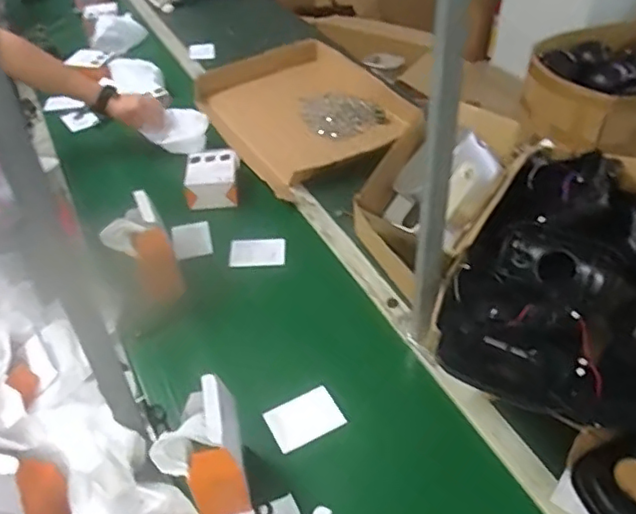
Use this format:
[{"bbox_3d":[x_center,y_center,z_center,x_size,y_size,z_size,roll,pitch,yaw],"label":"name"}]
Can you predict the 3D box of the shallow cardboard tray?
[{"bbox_3d":[-0.034,-0.365,1.459,0.423,0.077,0.507,-23,45,-22],"label":"shallow cardboard tray"}]

